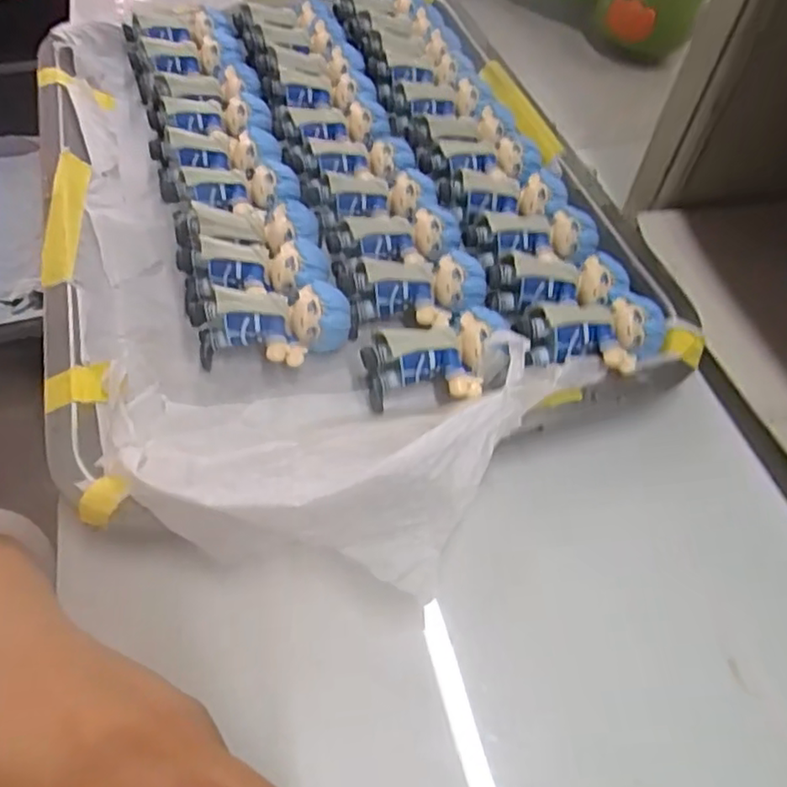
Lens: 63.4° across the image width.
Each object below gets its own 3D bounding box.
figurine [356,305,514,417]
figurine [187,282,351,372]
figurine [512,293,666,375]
[{"bbox_3d":[0.017,-0.017,0.253,0.057,0.017,0.039,-7,57,-8],"label":"figurine"},{"bbox_3d":[-0.050,-0.026,0.260,0.063,0.026,0.029,-9,57,-9],"label":"figurine"},{"bbox_3d":[0.081,-0.021,0.255,0.056,0.015,0.031,-9,57,-9],"label":"figurine"}]

